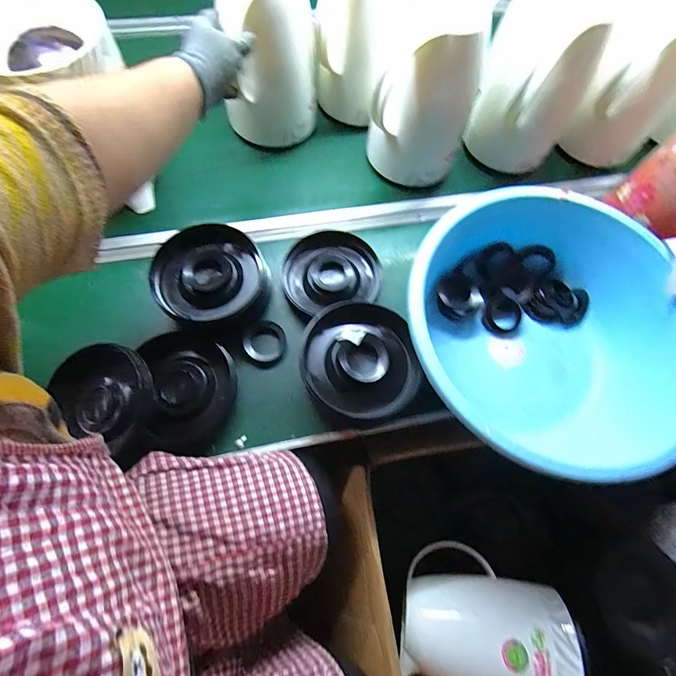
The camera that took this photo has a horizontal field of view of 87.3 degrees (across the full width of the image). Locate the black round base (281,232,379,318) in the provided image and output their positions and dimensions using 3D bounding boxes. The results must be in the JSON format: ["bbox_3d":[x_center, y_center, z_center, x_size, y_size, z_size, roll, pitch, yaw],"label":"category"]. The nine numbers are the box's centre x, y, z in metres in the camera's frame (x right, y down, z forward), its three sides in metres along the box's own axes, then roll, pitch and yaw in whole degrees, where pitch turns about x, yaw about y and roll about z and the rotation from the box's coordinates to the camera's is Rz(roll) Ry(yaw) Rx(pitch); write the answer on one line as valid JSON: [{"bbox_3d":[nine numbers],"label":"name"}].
[{"bbox_3d":[-0.014,-0.109,0.557,0.151,0.039,0.120,-20,71,-9],"label":"black round base"}]

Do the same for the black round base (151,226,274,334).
[{"bbox_3d":[-0.180,-0.081,0.516,0.154,0.072,0.145,-9,69,-6],"label":"black round base"}]

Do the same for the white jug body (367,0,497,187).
[{"bbox_3d":[0.133,-0.379,0.564,0.142,0.236,0.162,7,68,1],"label":"white jug body"}]

